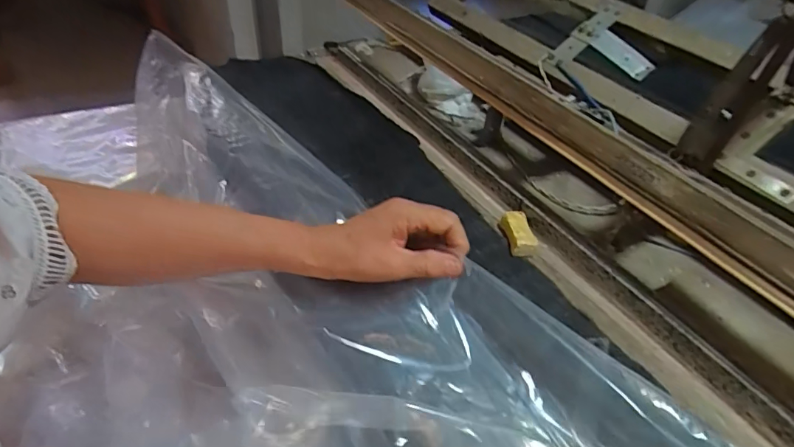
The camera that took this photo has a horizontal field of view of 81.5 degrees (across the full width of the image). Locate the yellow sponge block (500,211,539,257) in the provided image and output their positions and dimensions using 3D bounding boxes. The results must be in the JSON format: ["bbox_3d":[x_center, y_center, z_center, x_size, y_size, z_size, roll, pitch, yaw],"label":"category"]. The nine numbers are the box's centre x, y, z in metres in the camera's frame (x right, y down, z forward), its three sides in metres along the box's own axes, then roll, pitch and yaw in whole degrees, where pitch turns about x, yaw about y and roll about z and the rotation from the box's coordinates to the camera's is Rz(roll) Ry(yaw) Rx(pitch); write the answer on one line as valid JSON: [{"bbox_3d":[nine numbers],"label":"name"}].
[{"bbox_3d":[0.123,0.009,0.464,0.026,0.016,0.050,1,43,-5],"label":"yellow sponge block"}]

